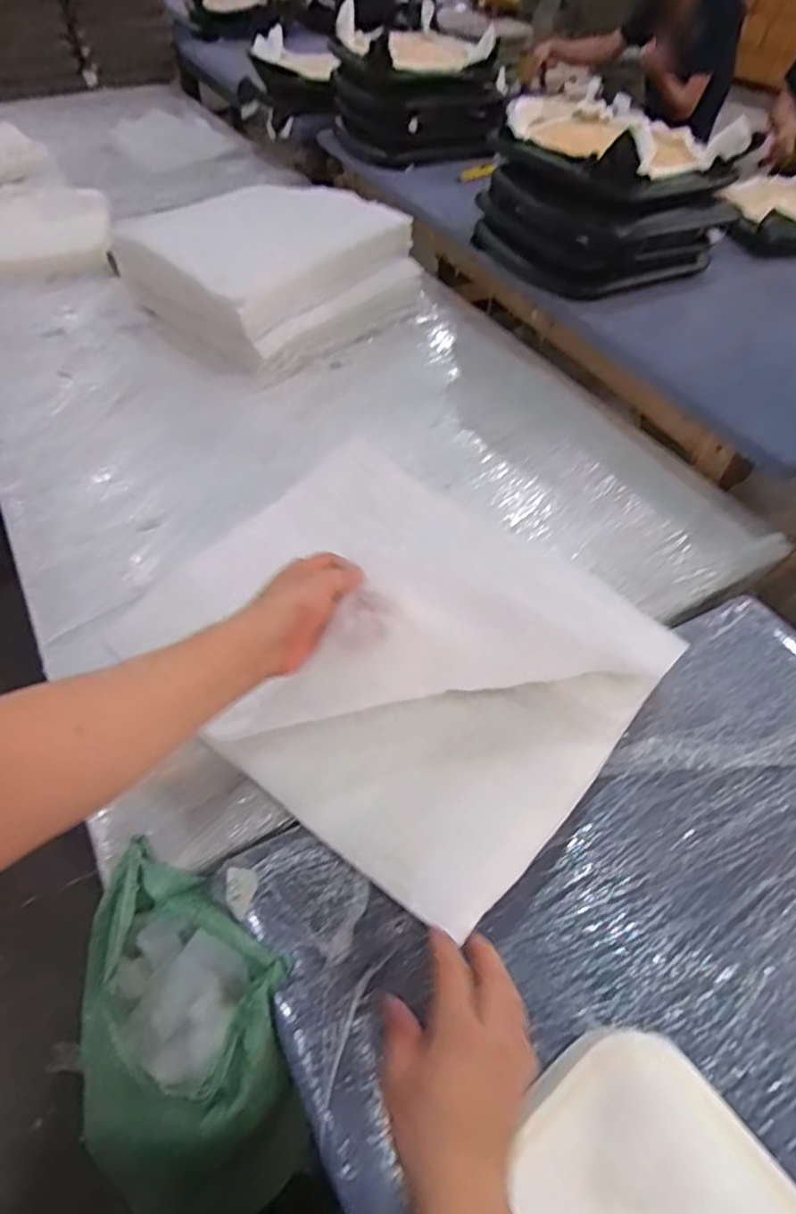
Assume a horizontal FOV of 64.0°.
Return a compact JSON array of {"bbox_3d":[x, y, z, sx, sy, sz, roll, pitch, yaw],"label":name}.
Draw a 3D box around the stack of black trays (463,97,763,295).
[{"bbox_3d":[0.469,-0.939,1.465,0.370,0.282,0.464,-26,55,-21],"label":"stack of black trays"}]

